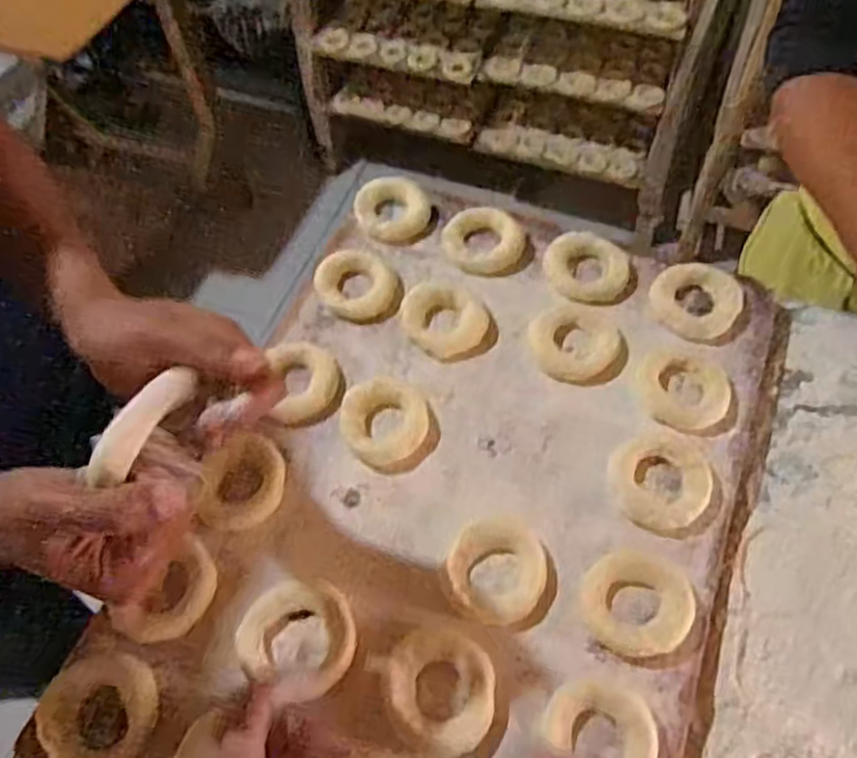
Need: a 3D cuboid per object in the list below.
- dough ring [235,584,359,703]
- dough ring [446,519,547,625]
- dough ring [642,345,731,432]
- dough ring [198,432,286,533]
[{"bbox_3d":[-0.092,0.183,0.526,0.084,0.014,0.077,1,53,-1],"label":"dough ring"},{"bbox_3d":[0.052,0.141,0.551,0.070,0.015,0.081,21,61,17],"label":"dough ring"},{"bbox_3d":[0.220,0.008,0.626,0.069,0.013,0.074,-2,57,3],"label":"dough ring"},{"bbox_3d":[-0.148,0.081,0.589,0.062,0.017,0.079,-2,57,4],"label":"dough ring"}]

